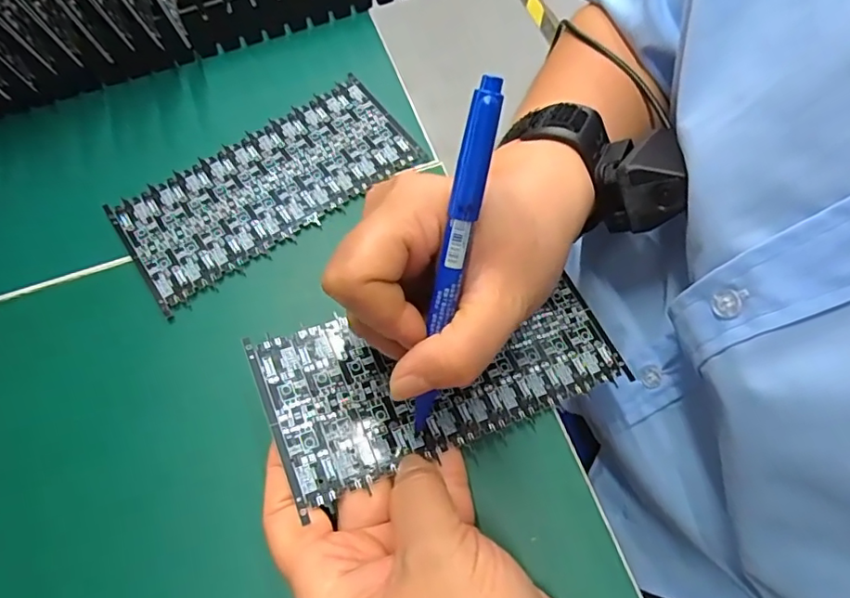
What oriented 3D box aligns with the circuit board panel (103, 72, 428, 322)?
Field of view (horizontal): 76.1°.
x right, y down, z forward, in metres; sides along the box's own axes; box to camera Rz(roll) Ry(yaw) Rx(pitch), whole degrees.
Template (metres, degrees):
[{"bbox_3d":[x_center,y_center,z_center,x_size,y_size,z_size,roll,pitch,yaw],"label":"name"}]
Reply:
[{"bbox_3d":[-0.087,-0.065,0.307,0.163,0.006,0.080,-29,68,-11],"label":"circuit board panel"}]

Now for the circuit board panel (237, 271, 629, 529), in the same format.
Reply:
[{"bbox_3d":[0.012,0.034,0.249,0.165,0.004,0.072,-11,65,-16],"label":"circuit board panel"}]

